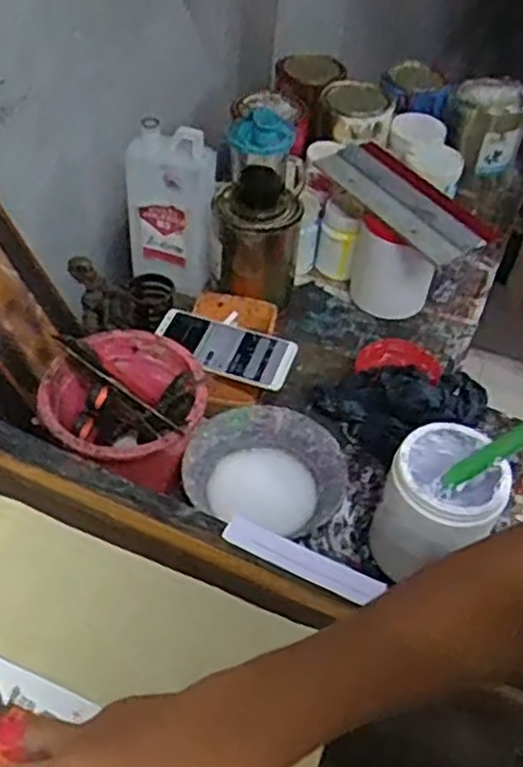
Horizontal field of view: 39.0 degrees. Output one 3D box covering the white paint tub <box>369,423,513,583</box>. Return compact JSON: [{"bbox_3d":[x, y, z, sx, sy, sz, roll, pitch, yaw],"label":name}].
[{"bbox_3d":[0.160,0.117,0.681,0.094,0.139,0.096,3,48,-3],"label":"white paint tub"}]

